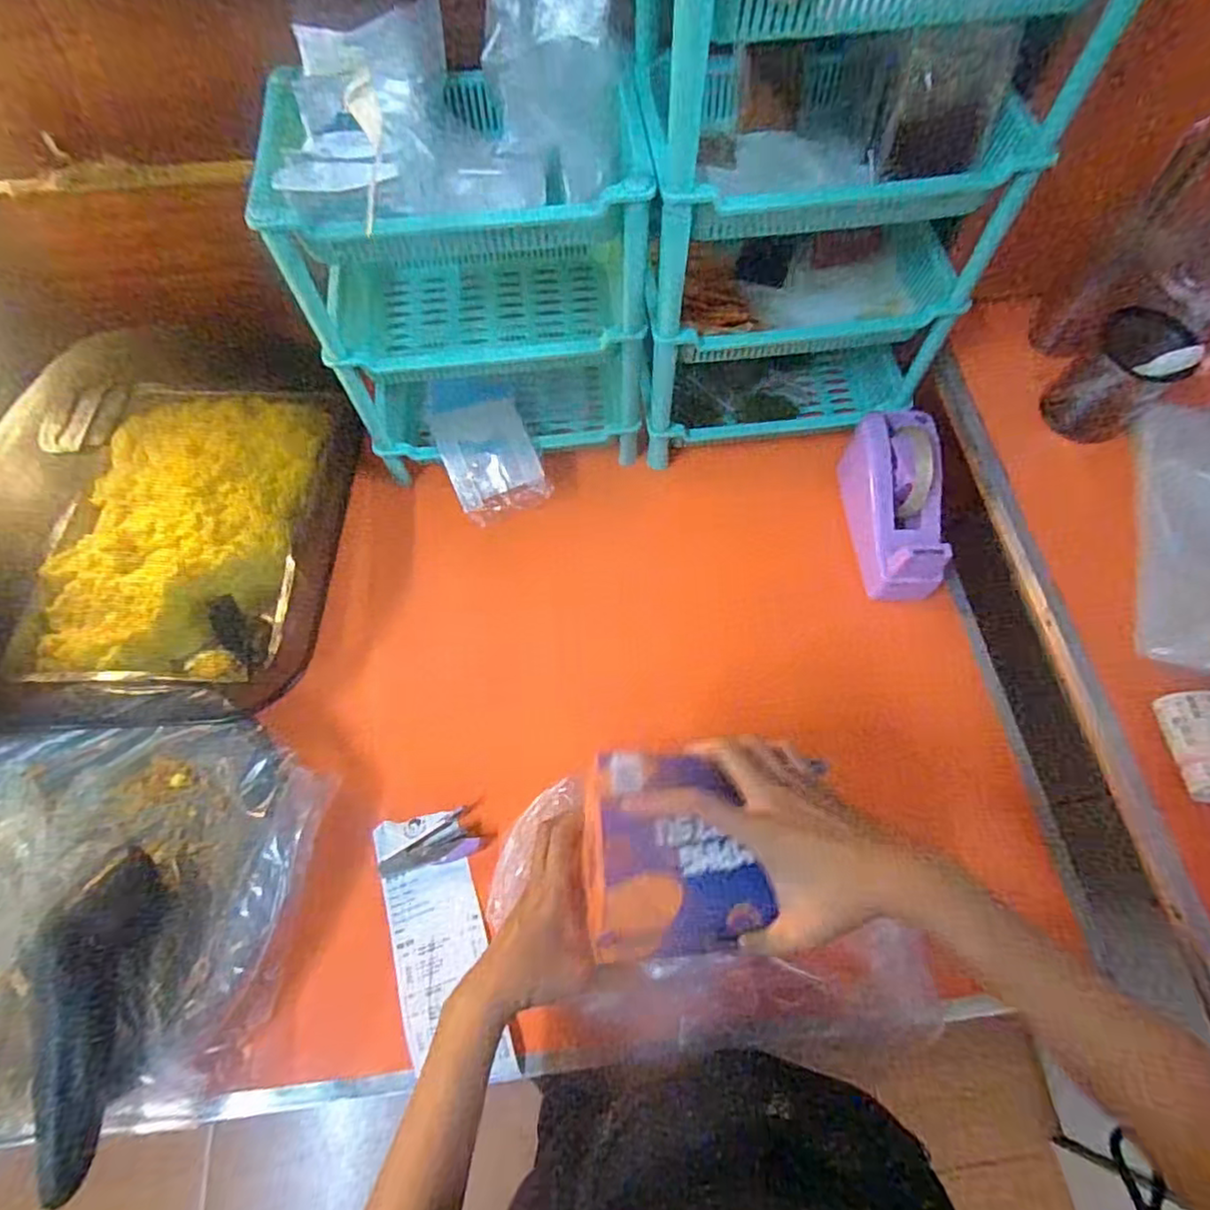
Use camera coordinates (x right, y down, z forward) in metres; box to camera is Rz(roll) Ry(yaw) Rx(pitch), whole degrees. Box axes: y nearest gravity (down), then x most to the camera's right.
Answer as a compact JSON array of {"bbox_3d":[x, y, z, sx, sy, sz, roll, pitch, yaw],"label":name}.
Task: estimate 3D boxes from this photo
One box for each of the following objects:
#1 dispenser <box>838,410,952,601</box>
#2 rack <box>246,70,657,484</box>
[{"bbox_3d":[0.311,-0.103,0.686,0.087,0.103,0.200,4,65,2],"label":"dispenser"},{"bbox_3d":[-0.119,-0.306,0.650,0.301,0.337,0.183,-6,65,-2],"label":"rack"}]

